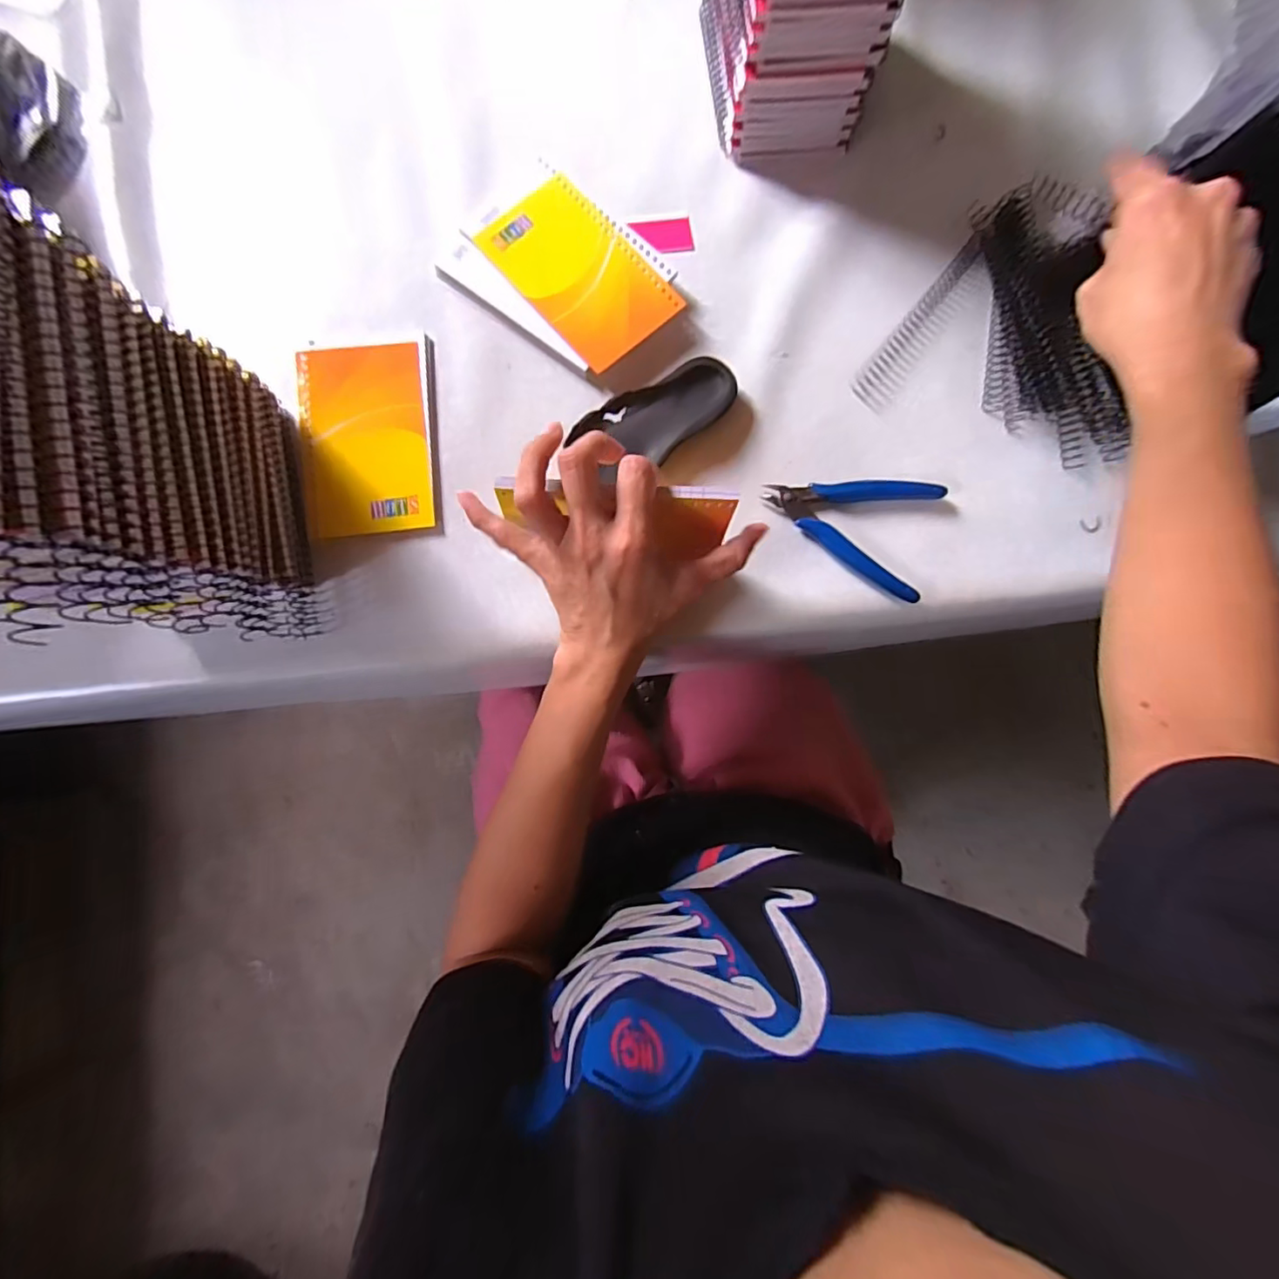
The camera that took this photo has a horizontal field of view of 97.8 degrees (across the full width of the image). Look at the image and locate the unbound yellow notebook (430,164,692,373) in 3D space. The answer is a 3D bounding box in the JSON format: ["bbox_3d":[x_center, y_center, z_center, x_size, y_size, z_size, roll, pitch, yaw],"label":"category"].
[{"bbox_3d":[-0.051,-0.253,0.389,0.144,0.019,0.103,40,83,2],"label":"unbound yellow notebook"}]

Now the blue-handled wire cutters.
[{"bbox_3d":[0.144,-0.086,0.385,0.118,0.010,0.084,21,83,0],"label":"blue-handled wire cutters"}]

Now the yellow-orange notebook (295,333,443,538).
[{"bbox_3d":[-0.179,-0.137,0.371,0.085,0.012,0.133,-5,84,-3],"label":"yellow-orange notebook"}]

